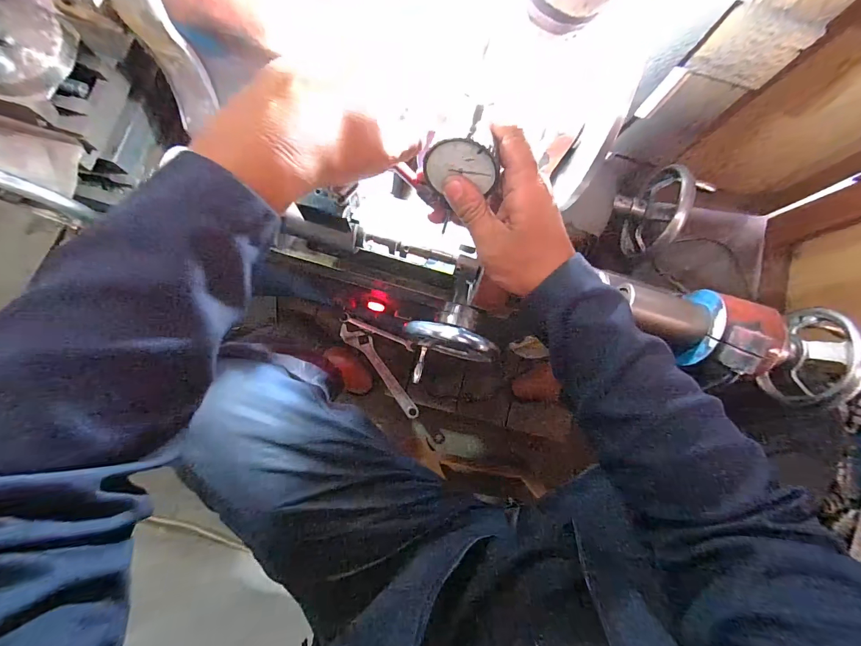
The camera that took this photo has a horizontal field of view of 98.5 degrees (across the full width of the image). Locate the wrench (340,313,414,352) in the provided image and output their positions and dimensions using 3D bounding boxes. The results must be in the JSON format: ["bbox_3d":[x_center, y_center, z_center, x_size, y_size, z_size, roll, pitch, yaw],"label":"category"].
[{"bbox_3d":[-0.133,0.021,0.928,0.184,0.011,0.024,24,87,-11],"label":"wrench"}]

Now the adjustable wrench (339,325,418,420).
[{"bbox_3d":[-0.121,0.115,0.910,0.055,0.013,0.280,-37,87,-9],"label":"adjustable wrench"}]

